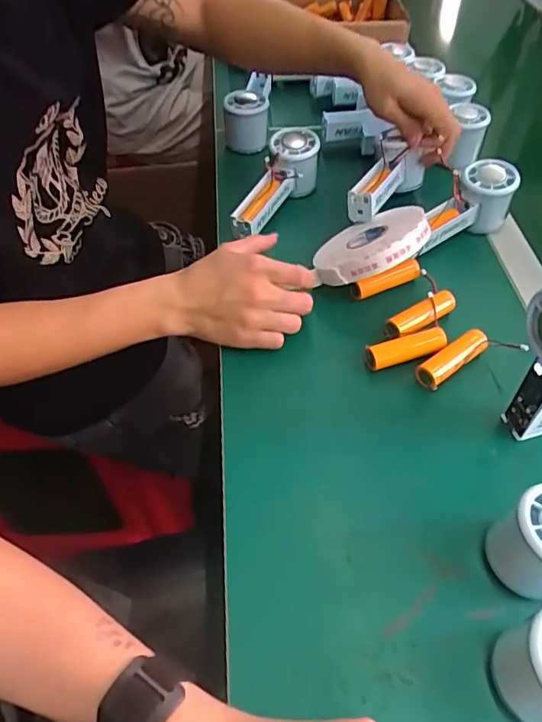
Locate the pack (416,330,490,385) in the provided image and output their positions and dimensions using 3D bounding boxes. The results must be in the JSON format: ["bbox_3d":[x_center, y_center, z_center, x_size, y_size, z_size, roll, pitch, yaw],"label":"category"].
[{"bbox_3d":[0.157,-0.001,0.459,0.075,0.023,0.021,-28,56,-21],"label":"pack"}]

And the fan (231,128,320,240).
[{"bbox_3d":[0.006,-0.193,0.590,0.054,0.061,0.154,26,68,19],"label":"fan"}]

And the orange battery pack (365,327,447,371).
[{"bbox_3d":[0.120,-0.010,0.468,0.075,0.020,0.023,-14,52,-12],"label":"orange battery pack"}]

